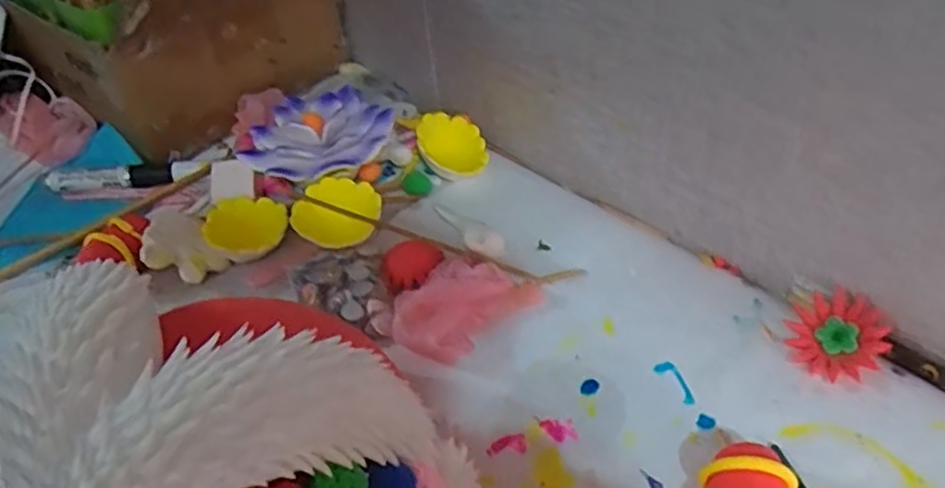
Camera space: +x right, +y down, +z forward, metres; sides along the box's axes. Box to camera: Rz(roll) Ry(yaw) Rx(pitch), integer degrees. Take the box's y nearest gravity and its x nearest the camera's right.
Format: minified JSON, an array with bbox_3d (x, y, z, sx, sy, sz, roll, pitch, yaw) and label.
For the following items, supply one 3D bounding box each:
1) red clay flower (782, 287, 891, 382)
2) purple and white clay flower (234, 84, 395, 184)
[{"bbox_3d":[0.190,0.048,0.368,0.046,0.007,0.046,27,77,35],"label":"red clay flower"},{"bbox_3d":[-0.112,-0.082,0.510,0.101,0.028,0.082,-35,49,-28],"label":"purple and white clay flower"}]

